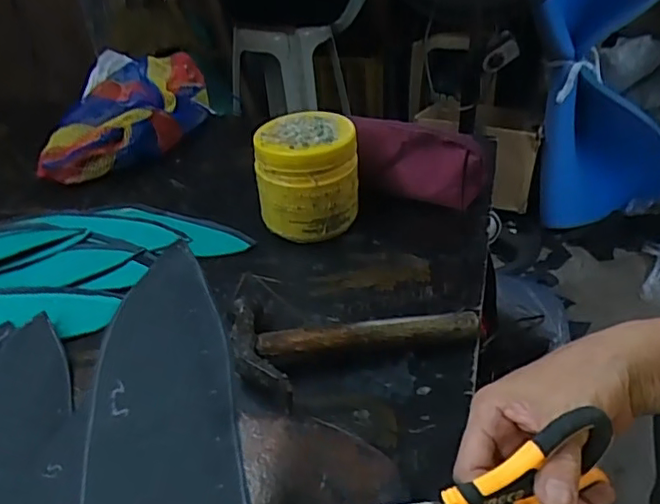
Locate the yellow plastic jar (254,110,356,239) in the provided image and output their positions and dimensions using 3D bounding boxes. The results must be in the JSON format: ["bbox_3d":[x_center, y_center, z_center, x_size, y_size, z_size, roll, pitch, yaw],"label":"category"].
[{"bbox_3d":[-0.022,-0.071,0.573,0.094,0.104,0.088,-2,38,2],"label":"yellow plastic jar"}]

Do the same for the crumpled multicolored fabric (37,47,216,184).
[{"bbox_3d":[-0.260,-0.187,0.771,0.158,0.066,0.266,2,38,7],"label":"crumpled multicolored fabric"}]

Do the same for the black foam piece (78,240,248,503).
[{"bbox_3d":[-0.072,0.084,0.253,0.063,0.007,0.206,-10,53,-8],"label":"black foam piece"}]

